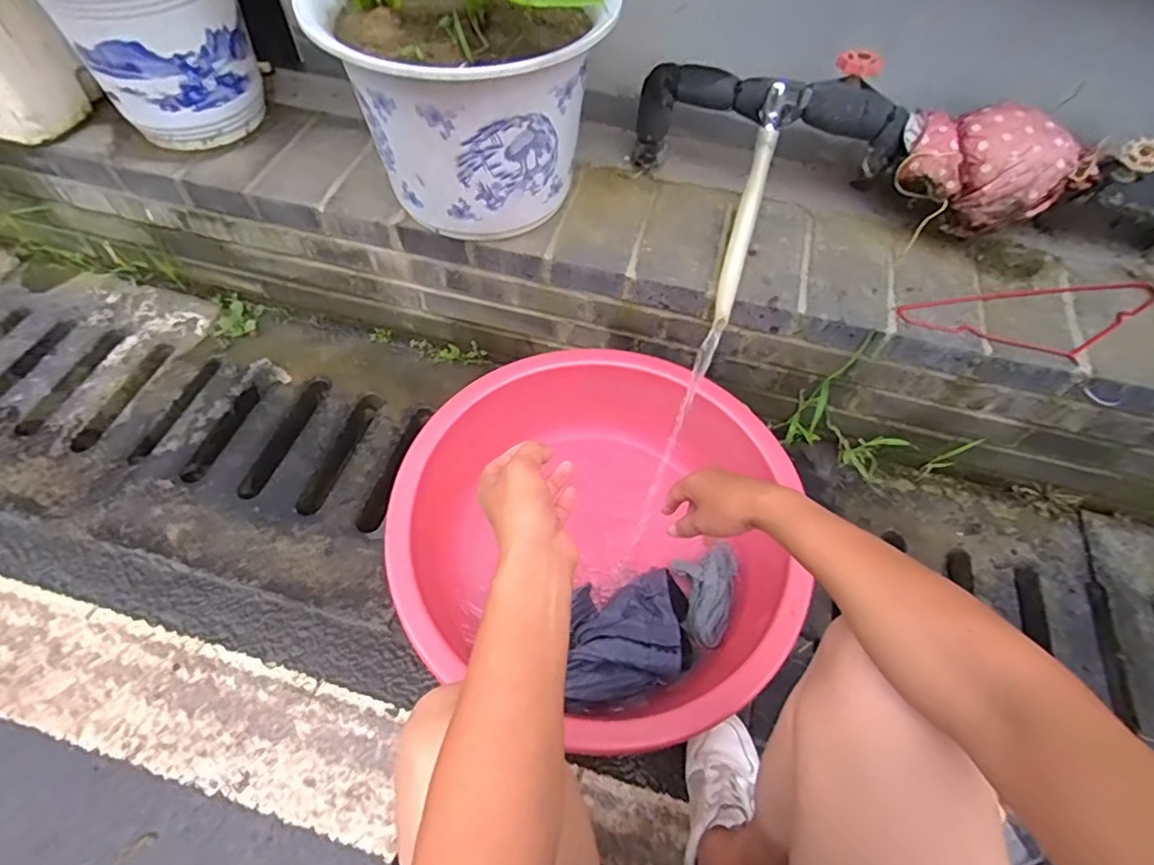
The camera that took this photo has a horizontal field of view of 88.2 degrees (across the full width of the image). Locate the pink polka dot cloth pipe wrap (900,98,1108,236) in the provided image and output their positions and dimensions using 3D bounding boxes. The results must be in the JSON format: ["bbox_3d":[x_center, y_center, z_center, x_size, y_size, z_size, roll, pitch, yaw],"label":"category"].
[{"bbox_3d":[0.552,-0.345,0.784,0.235,0.126,0.100,9,56,2],"label":"pink polka dot cloth pipe wrap"}]

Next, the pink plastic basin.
[{"bbox_3d":[0.023,0.131,0.809,0.509,0.128,0.512,1,57,-2],"label":"pink plastic basin"}]

